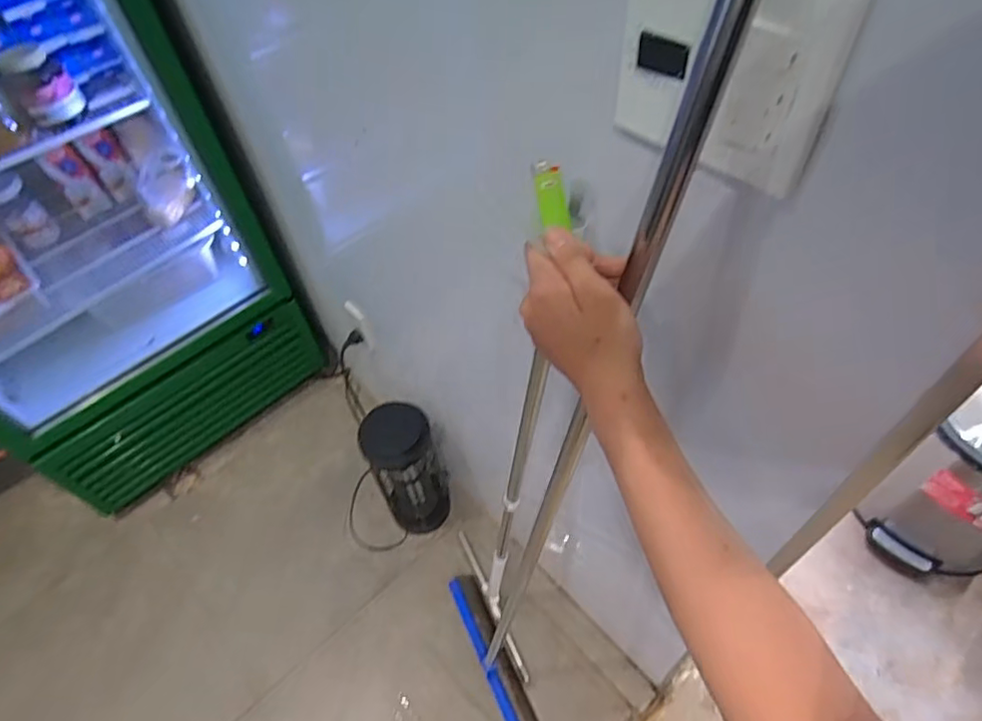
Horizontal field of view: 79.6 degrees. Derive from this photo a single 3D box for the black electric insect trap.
[{"bbox_3d":[-0.202,0.280,1.451,0.165,0.398,0.165,-2,53,3],"label":"black electric insect trap"}]

